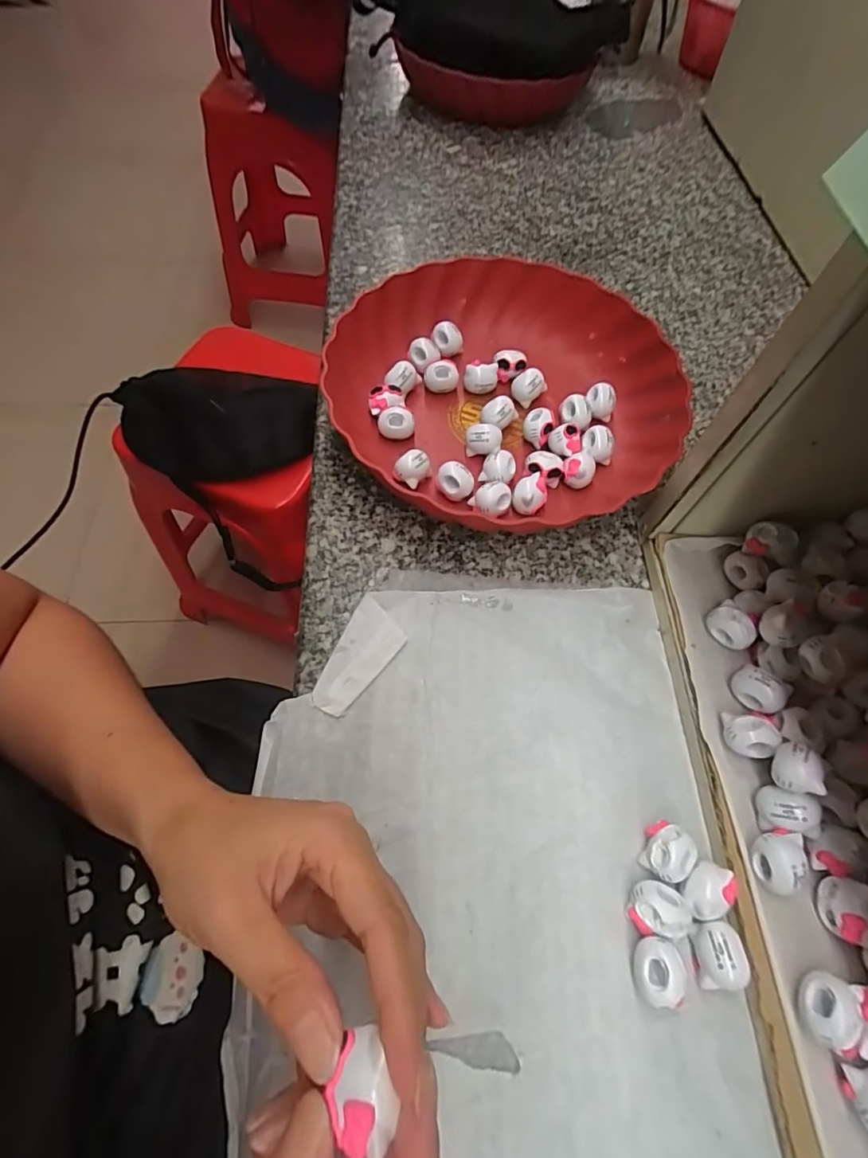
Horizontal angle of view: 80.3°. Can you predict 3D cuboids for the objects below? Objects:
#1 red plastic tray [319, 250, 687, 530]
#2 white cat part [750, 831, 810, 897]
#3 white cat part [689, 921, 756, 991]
[{"bbox_3d":[0.051,-0.134,0.369,0.233,0.050,0.233,-38,71,-20],"label":"red plastic tray"},{"bbox_3d":[0.158,0.130,0.236,0.019,0.022,0.024,4,62,-1],"label":"white cat part"},{"bbox_3d":[0.129,0.169,0.231,0.023,0.017,0.023,-7,63,-7],"label":"white cat part"}]

